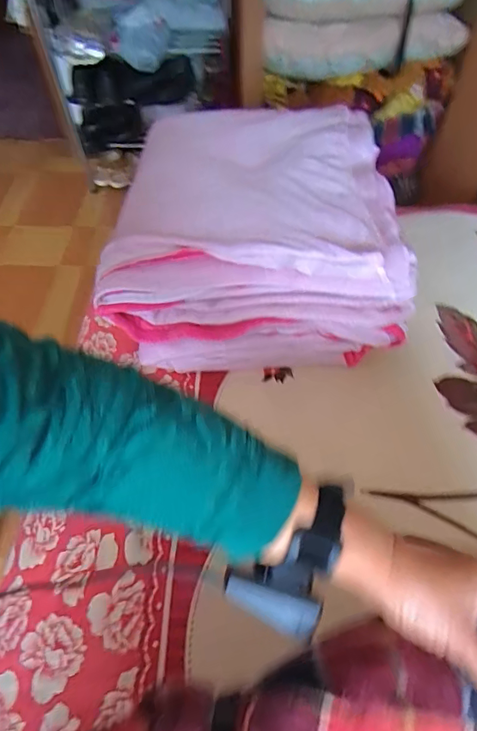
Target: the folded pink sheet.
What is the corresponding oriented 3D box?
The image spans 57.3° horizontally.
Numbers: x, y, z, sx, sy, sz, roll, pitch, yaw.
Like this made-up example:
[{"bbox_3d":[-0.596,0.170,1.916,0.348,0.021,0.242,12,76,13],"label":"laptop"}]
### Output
[{"bbox_3d":[0.021,-0.239,0.769,0.452,0.217,0.454,0,58,1],"label":"folded pink sheet"}]

